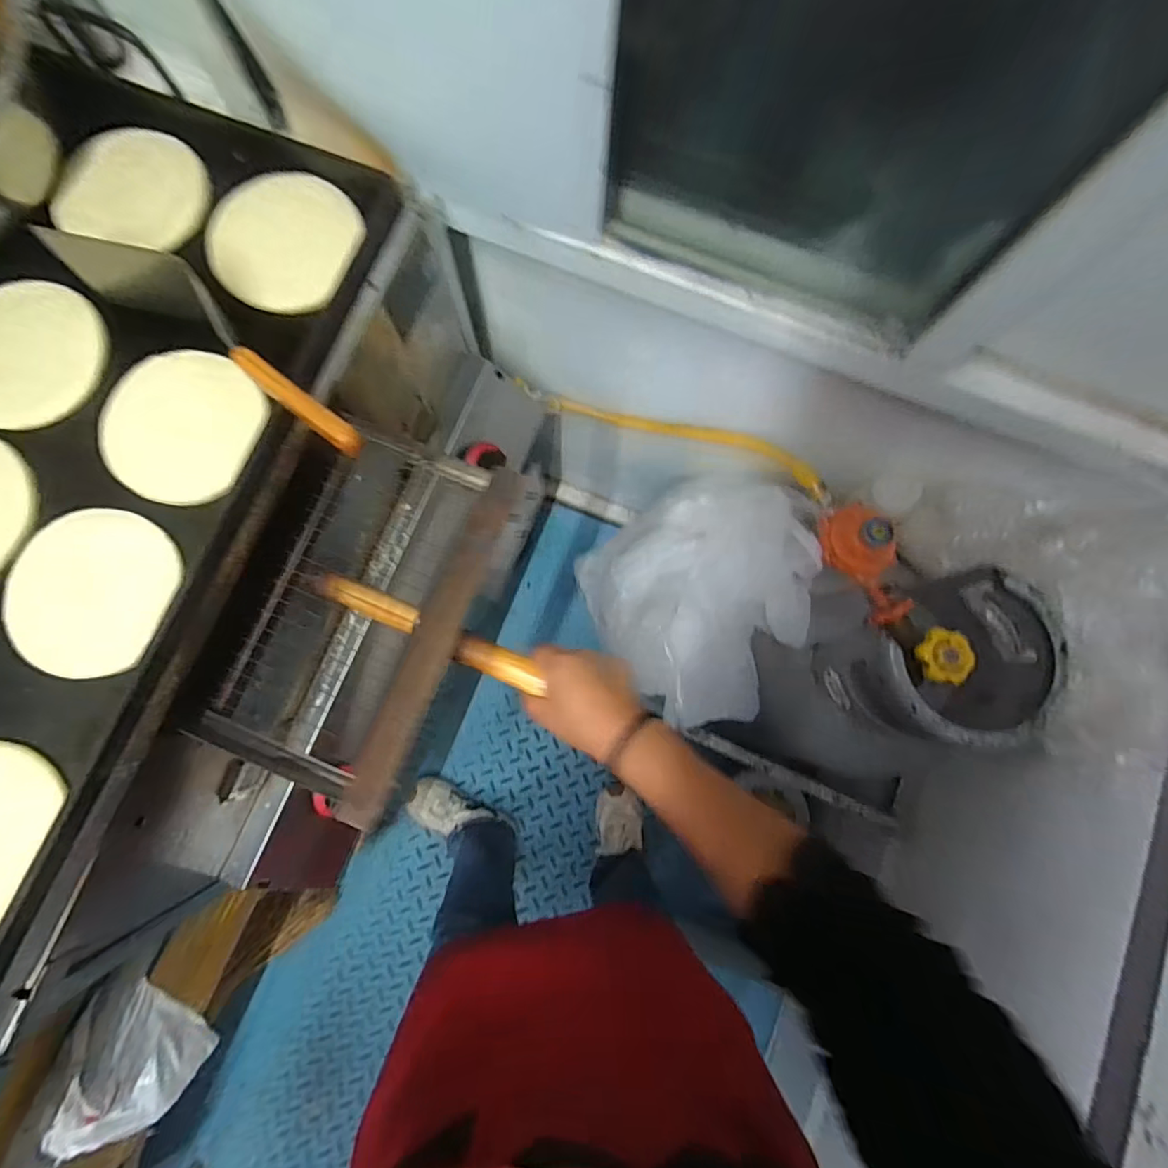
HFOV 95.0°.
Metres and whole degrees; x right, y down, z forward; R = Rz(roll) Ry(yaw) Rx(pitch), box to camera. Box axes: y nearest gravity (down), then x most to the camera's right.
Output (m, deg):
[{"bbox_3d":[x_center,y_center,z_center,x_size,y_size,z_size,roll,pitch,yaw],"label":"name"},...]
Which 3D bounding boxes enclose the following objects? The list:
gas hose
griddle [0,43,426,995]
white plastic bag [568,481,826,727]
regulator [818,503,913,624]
[{"bbox_3d":[0.127,-0.201,0.739,0.428,0.097,0.061,23,82,21],"label":"gas hose"},{"bbox_3d":[-0.502,-0.112,0.415,0.508,0.047,0.678,22,82,3],"label":"griddle"},{"bbox_3d":[0.169,0.011,0.750,0.311,0.181,0.308,-35,84,-5],"label":"white plastic bag"},{"bbox_3d":[0.329,-0.020,0.622,0.062,0.059,0.151,-29,96,-4],"label":"regulator"}]

